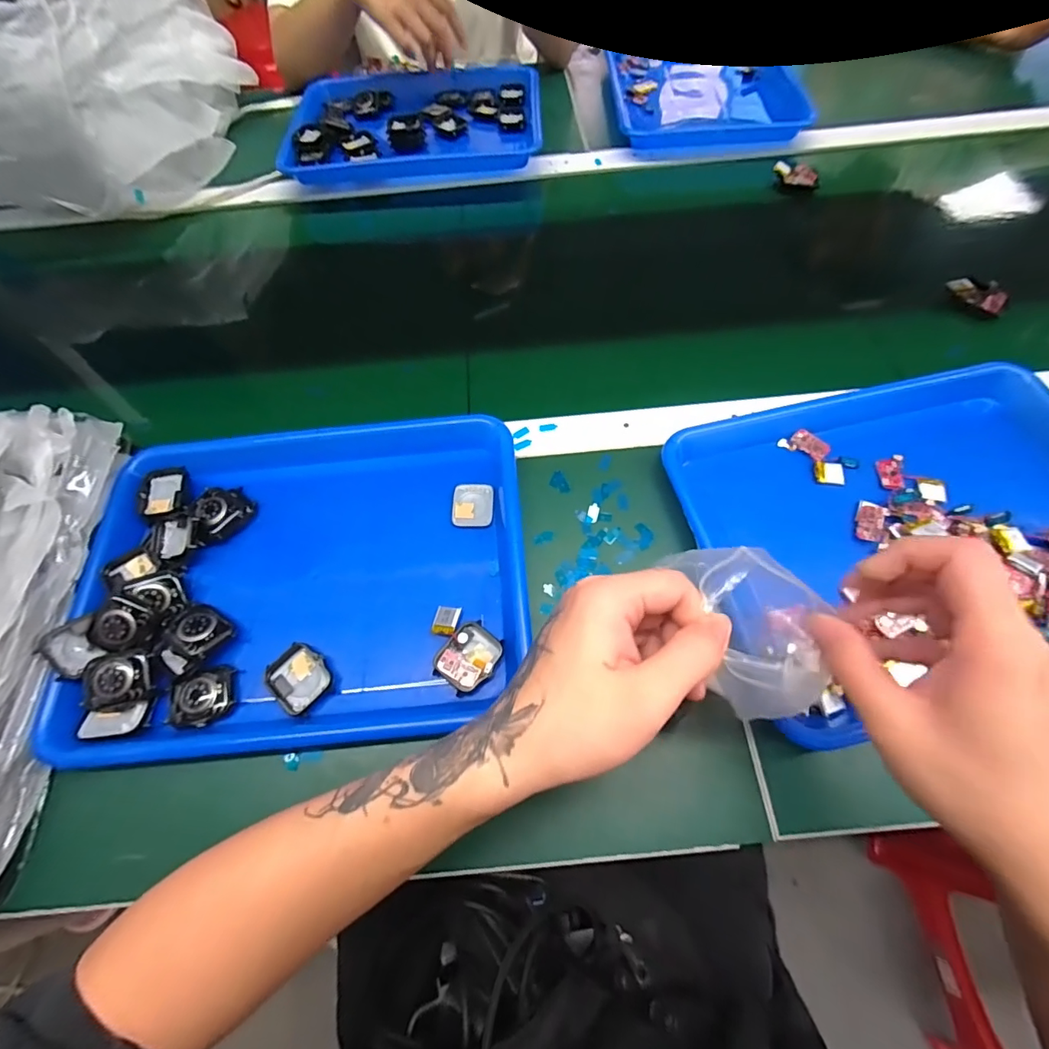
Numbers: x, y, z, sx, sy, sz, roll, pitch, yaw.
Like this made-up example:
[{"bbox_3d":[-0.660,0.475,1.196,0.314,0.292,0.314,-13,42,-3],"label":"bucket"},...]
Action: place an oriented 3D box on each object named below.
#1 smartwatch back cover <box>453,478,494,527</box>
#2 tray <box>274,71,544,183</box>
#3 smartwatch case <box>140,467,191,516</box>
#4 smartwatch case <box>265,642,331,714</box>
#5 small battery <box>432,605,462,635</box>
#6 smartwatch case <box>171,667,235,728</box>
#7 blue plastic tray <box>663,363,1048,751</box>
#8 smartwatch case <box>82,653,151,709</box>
[{"bbox_3d":[-0.043,-0.018,0.413,0.033,0.006,0.042,2,64,5],"label":"smartwatch back cover"},{"bbox_3d":[-0.149,-0.557,0.688,0.336,0.055,0.230,-4,64,2],"label":"tray"},{"bbox_3d":[-0.309,-0.028,0.424,0.038,0.014,0.048,-2,64,2],"label":"smartwatch case"},{"bbox_3d":[-0.161,0.110,0.349,0.042,0.012,0.039,39,72,20],"label":"smartwatch case"},{"bbox_3d":[-0.057,0.070,0.360,0.018,0.004,0.020,5,64,6],"label":"small battery"},{"bbox_3d":[-0.230,0.125,0.352,0.041,0.013,0.037,-11,64,-2],"label":"smartwatch case"},{"bbox_3d":[0.295,-0.003,0.376,0.323,0.032,0.258,-13,64,-3],"label":"blue plastic tray"},{"bbox_3d":[-0.286,0.110,0.344,0.042,0.012,0.036,-5,64,1],"label":"smartwatch case"}]

